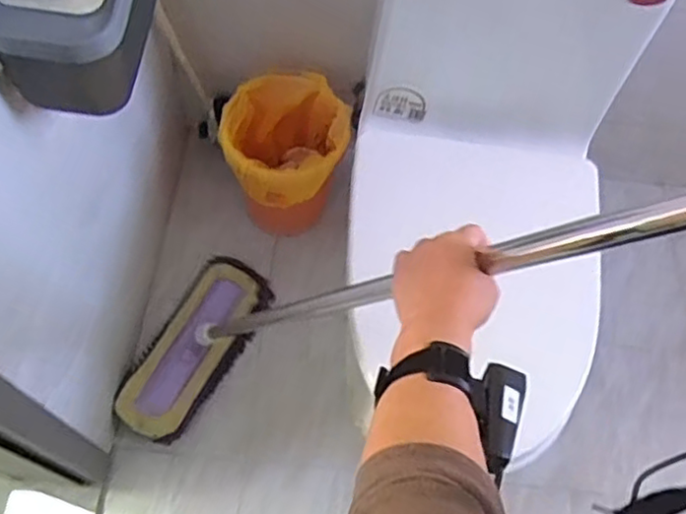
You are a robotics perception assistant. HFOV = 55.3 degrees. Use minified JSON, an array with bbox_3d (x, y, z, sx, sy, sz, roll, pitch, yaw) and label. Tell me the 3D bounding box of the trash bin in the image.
[{"bbox_3d":[-0.117,-0.185,1.294,0.212,0.284,0.245,13,63,3],"label":"trash bin"}]

